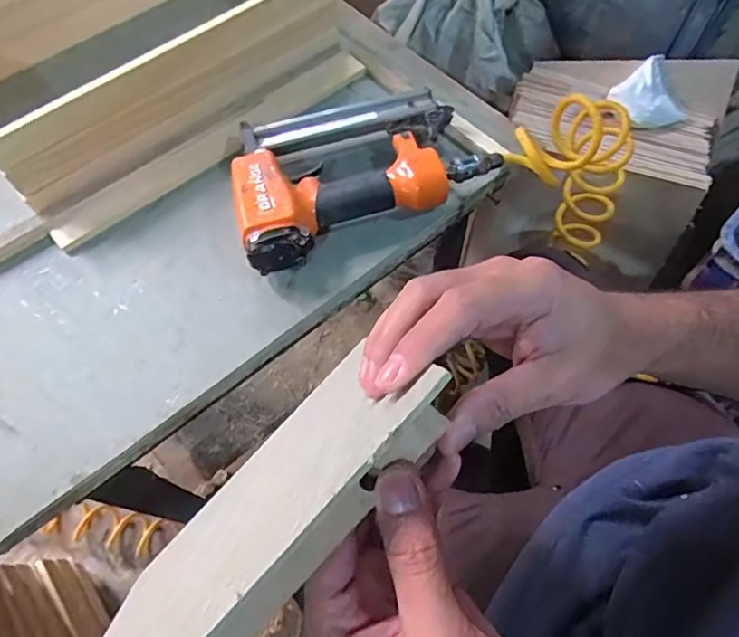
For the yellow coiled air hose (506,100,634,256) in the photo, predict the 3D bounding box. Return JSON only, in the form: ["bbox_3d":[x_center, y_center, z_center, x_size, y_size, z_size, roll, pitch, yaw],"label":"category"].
[{"bbox_3d":[0.230,-0.155,0.593,0.121,0.305,0.063,-37,65,8],"label":"yellow coiled air hose"}]

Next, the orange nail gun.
[{"bbox_3d":[-0.016,-0.154,0.529,0.254,0.063,0.160,-21,64,-9],"label":"orange nail gun"}]

